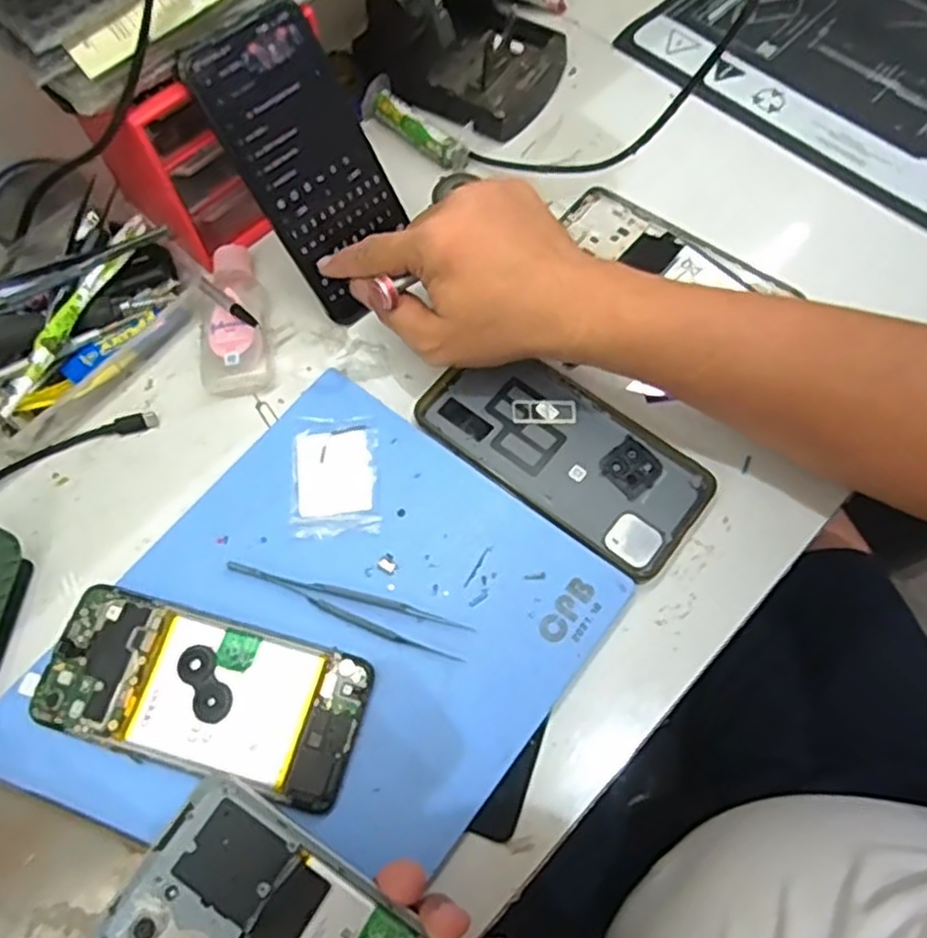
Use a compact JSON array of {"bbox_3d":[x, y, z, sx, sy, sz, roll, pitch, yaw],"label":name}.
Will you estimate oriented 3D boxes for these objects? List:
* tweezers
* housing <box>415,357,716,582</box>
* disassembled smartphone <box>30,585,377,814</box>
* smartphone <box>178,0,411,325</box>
[{"bbox_3d":[-0.062,0.069,0.375,0.131,0.004,0.020,19,67,7],"label":"tweezers"},{"bbox_3d":[0.058,-0.012,0.419,0.163,0.007,0.079,37,70,14],"label":"housing"},{"bbox_3d":[-0.130,0.109,0.355,0.160,0.007,0.068,16,67,6],"label":"disassembled smartphone"},{"bbox_3d":[-0.086,-0.174,0.423,0.078,0.161,0.007,-41,35,-16],"label":"smartphone"}]

